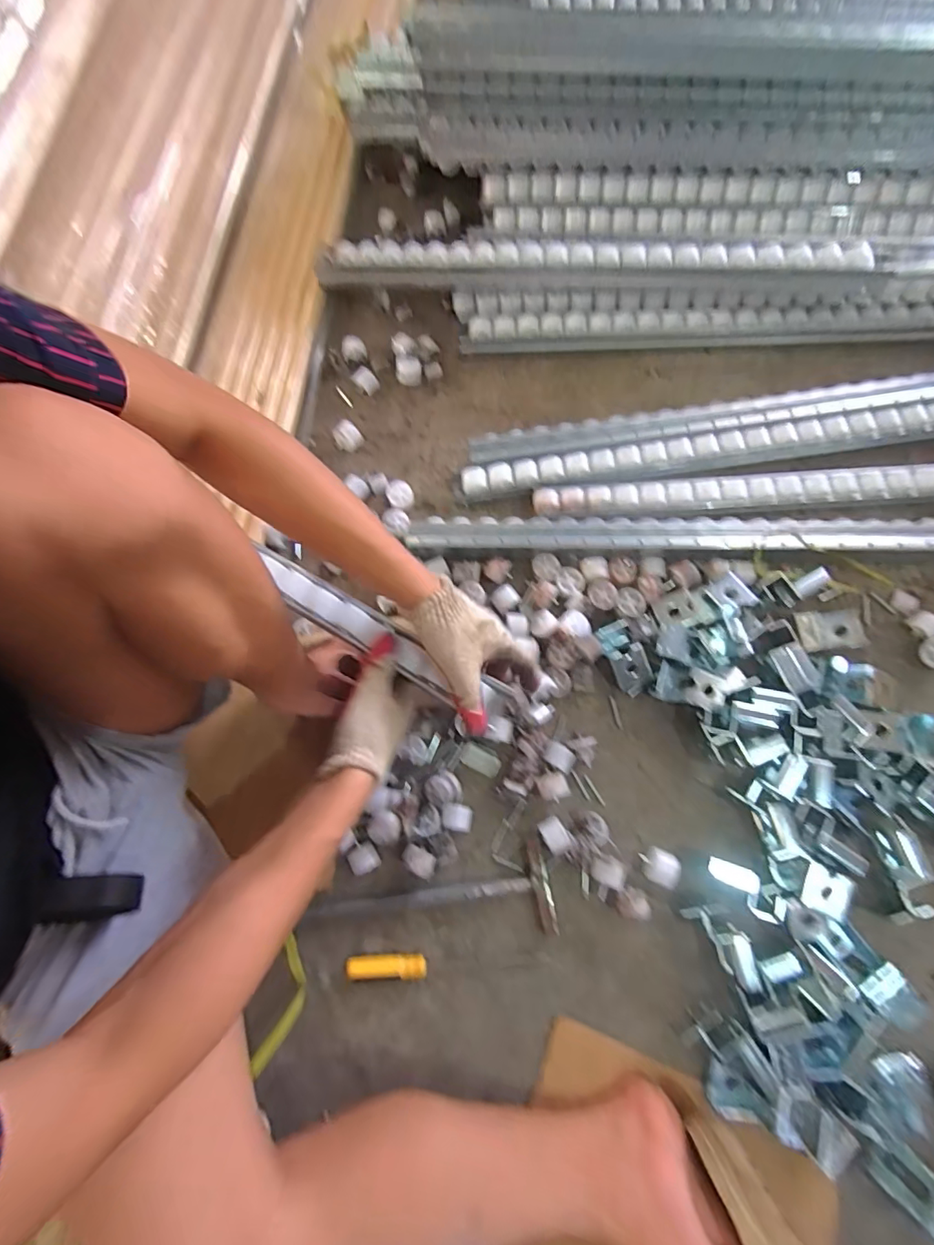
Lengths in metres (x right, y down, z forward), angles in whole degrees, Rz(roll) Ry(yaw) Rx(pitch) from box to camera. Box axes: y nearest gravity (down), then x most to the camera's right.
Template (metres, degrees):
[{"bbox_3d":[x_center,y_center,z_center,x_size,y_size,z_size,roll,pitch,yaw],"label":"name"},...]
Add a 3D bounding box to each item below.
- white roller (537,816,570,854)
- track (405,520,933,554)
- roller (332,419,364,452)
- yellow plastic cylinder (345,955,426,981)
[{"bbox_3d":[0.103,0.250,0.586,0.027,0.021,0.037,-29,76,-6],"label":"white roller"},{"bbox_3d":[0.320,-0.114,0.650,0.789,0.022,0.044,1,75,2],"label":"track"},{"bbox_3d":[-0.179,-0.278,0.747,0.040,0.035,0.029,-26,76,-5],"label":"roller"},{"bbox_3d":[-0.091,0.388,0.561,0.089,0.017,0.024,2,75,3],"label":"yellow plastic cylinder"}]

